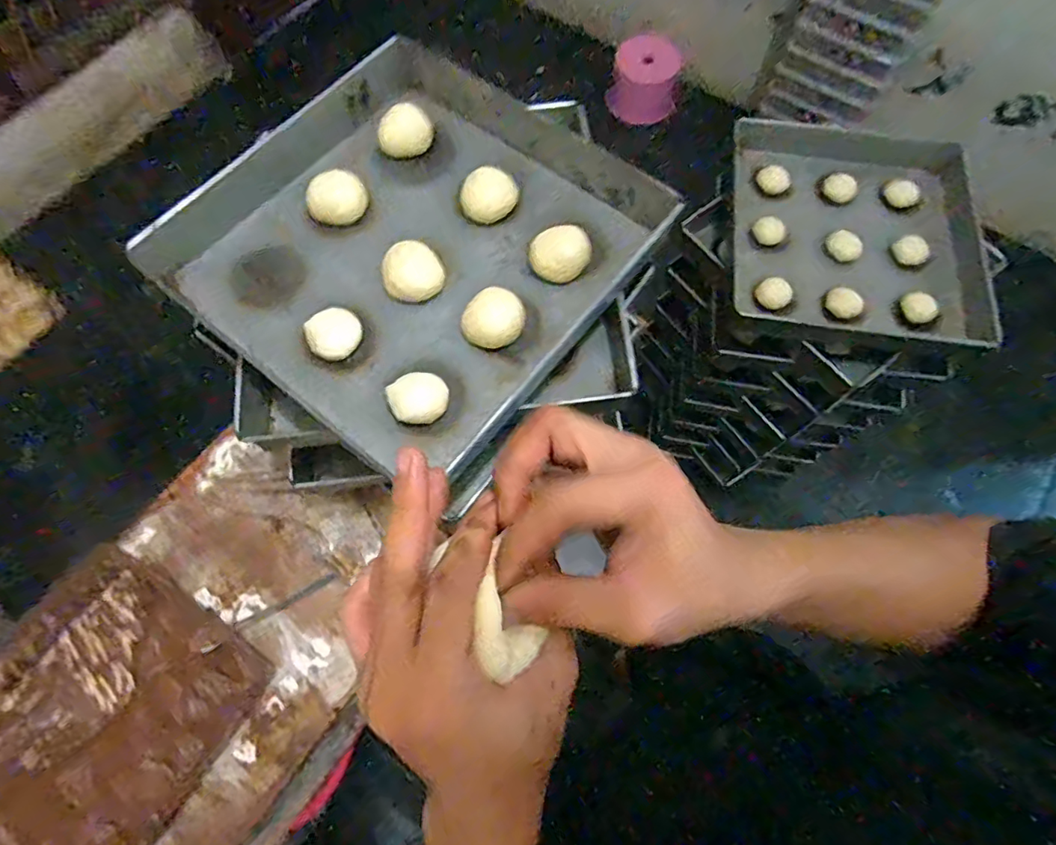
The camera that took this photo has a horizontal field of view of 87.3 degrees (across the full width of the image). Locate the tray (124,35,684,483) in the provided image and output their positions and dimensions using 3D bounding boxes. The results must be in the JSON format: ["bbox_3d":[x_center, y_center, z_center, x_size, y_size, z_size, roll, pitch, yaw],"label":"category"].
[{"bbox_3d":[-0.127,-0.209,0.616,0.437,0.064,0.437,36,74,13],"label":"tray"}]

